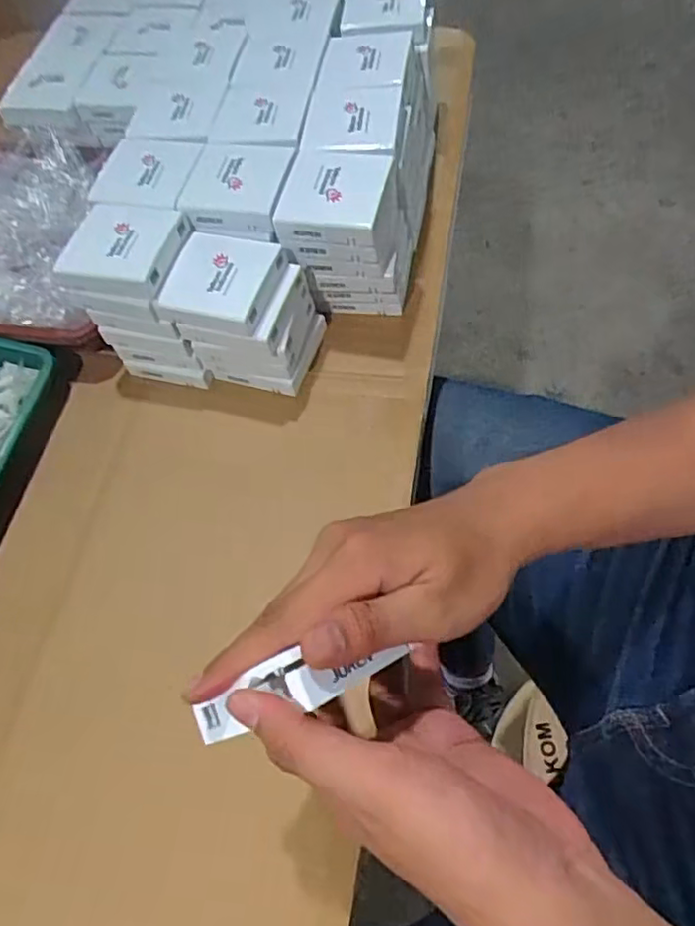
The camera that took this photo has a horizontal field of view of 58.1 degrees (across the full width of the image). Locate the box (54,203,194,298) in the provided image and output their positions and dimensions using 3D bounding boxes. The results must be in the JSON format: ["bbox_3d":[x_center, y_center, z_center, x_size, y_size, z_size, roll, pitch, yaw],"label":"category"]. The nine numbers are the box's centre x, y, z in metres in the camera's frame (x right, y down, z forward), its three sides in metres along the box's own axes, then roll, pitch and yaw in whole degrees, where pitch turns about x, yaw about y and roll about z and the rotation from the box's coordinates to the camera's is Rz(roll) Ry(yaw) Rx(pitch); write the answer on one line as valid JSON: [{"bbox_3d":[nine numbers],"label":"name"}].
[{"bbox_3d":[-0.183,-0.178,0.516,0.085,0.022,0.080,10,62,12],"label":"box"}]

